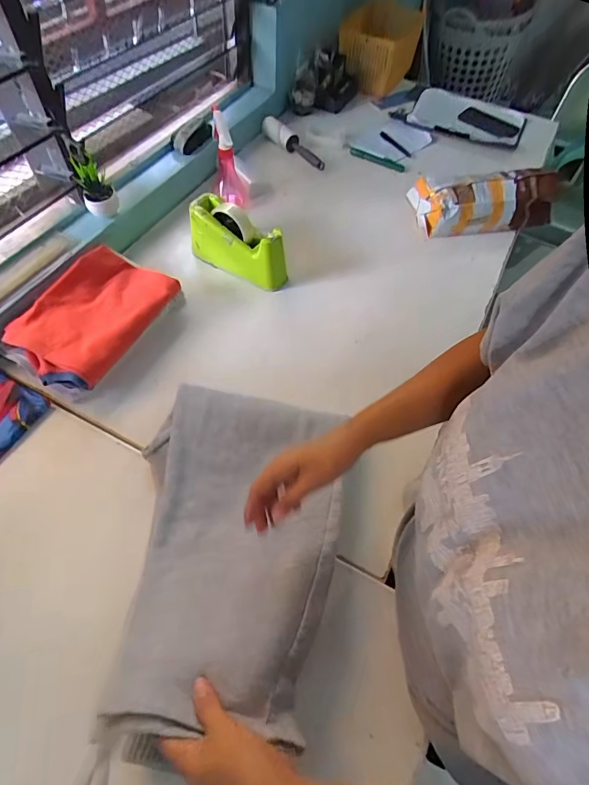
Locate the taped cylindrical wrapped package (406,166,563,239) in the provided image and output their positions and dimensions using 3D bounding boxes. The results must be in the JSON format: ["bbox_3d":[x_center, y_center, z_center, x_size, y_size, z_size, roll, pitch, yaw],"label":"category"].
[{"bbox_3d":[0.412,-0.421,0.919,0.309,0.092,0.115,-8,59,-9],"label":"taped cylindrical wrapped package"}]

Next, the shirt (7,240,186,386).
[{"bbox_3d":[-0.333,-0.134,0.711,0.177,0.058,0.256,28,60,13],"label":"shirt"}]

